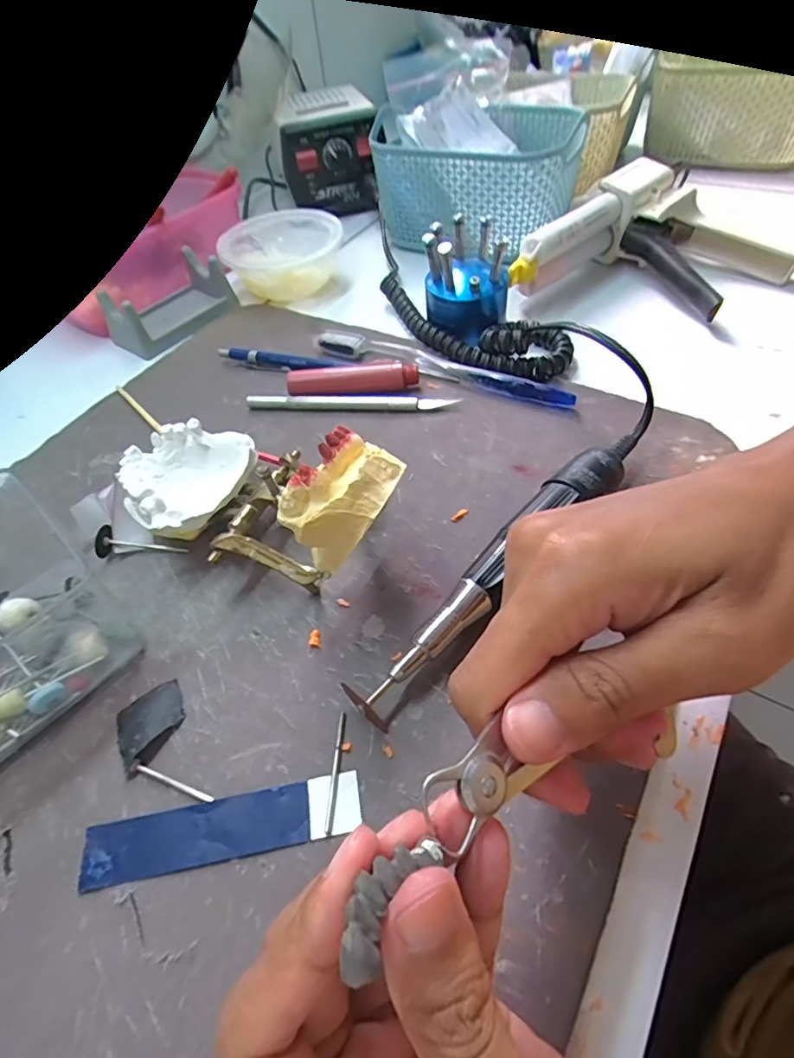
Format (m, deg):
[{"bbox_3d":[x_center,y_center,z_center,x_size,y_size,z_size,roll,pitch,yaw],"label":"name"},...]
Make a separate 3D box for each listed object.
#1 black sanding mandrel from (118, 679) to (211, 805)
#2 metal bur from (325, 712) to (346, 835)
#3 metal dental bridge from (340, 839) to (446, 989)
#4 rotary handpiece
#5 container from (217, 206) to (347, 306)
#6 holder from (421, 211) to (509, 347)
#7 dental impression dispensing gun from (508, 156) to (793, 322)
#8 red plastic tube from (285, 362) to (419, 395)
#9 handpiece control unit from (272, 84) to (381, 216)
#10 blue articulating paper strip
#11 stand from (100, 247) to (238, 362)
[{"bbox_3d":[-0.097,0.090,0.212,0.027,0.006,0.055,-28,55,-15],"label":"black sanding mandrel"},{"bbox_3d":[-0.024,0.093,0.203,0.004,0.004,0.044,0,53,6],"label":"metal bur"},{"bbox_3d":[-0.002,0.074,0.104,0.011,0.006,0.032,24,17,22],"label":"metal dental bridge"},{"bbox_3d":[0.053,0.012,0.243,0.194,0.029,0.027,-40,59,-22],"label":"rotary handpiece"},{"bbox_3d":[-0.097,-0.239,0.451,0.097,0.041,0.097,-3,52,4],"label":"container"},{"bbox_3d":[0.049,-0.180,0.372,0.058,0.060,0.058,1,53,6],"label":"holder"},{"bbox_3d":[0.194,-0.207,0.382,0.159,0.056,0.162,31,61,26],"label":"dental impression dispensing gun"},{"bbox_3d":[-0.030,-0.100,0.345,0.086,0.017,0.016,-3,52,3],"label":"red plastic tube"},{"bbox_3d":[-0.069,-0.392,0.537,0.083,0.078,0.109,-4,52,2],"label":"handpiece control unit"},{"bbox_3d":[-0.065,0.111,0.194,0.101,0.004,0.021,-11,52,-3],"label":"blue articulating paper strip"},{"bbox_3d":[-0.190,-0.188,0.424,0.061,0.035,0.099,28,60,24],"label":"stand"}]

